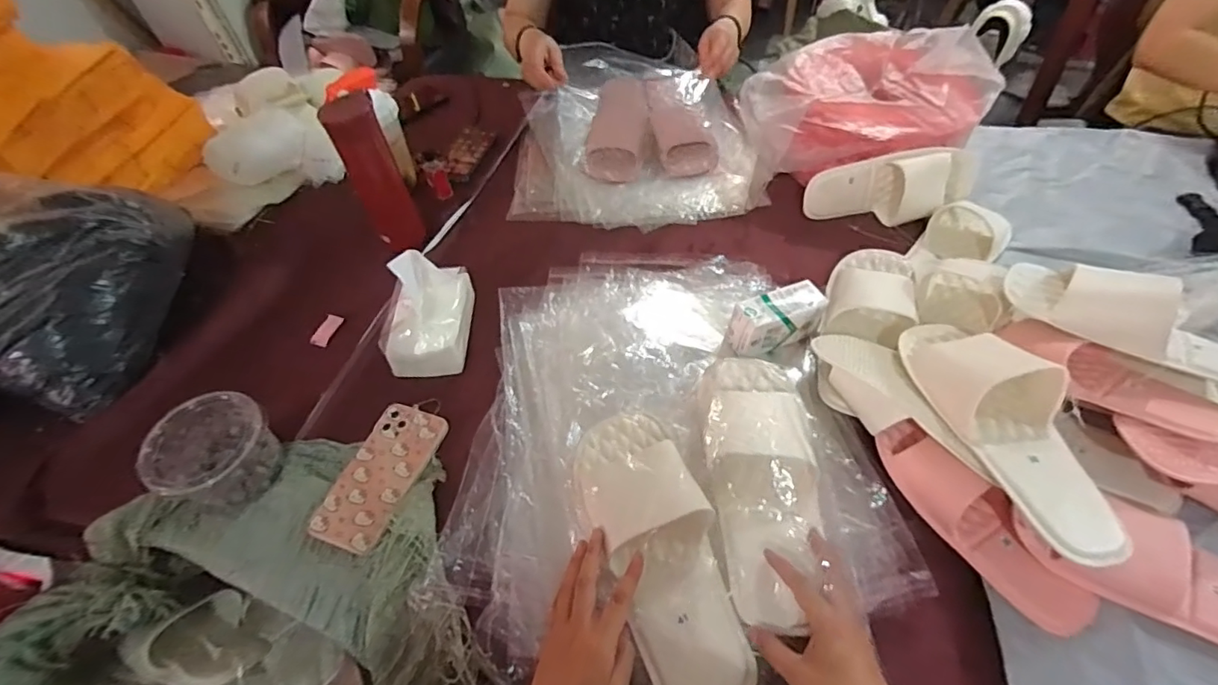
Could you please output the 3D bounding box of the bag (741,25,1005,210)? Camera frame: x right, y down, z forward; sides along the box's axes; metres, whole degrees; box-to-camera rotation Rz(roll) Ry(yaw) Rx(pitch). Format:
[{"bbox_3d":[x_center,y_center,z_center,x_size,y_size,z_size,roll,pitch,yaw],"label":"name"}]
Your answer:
[{"bbox_3d":[0.384,-0.354,0.819,0.334,0.144,0.238,-4,52,2],"label":"bag"}]

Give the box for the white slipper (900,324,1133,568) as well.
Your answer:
[{"bbox_3d":[0.382,0.069,0.515,0.105,0.066,0.264,-17,53,-8],"label":"white slipper"}]

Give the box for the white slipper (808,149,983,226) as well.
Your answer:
[{"bbox_3d":[0.403,-0.218,0.773,0.226,0.091,0.059,0,52,4],"label":"white slipper"}]

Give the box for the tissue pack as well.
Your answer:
[{"bbox_3d":[-0.231,-0.041,0.669,0.096,0.115,0.126,-4,52,1],"label":"tissue pack"}]

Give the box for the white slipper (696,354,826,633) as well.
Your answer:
[{"bbox_3d":[0.147,0.123,0.518,0.108,0.066,0.260,-1,62,4],"label":"white slipper"}]

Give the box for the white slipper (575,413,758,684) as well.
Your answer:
[{"bbox_3d":[0.047,0.185,0.489,0.103,0.066,0.269,-17,64,-9],"label":"white slipper"}]

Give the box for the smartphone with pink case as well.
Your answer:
[{"bbox_3d":[-0.250,0.143,0.588,0.086,0.015,0.160,11,54,12],"label":"smartphone with pink case"}]

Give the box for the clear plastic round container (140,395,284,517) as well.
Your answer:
[{"bbox_3d":[-0.423,0.118,0.578,0.101,0.084,0.106,-2,52,3],"label":"clear plastic round container"}]

